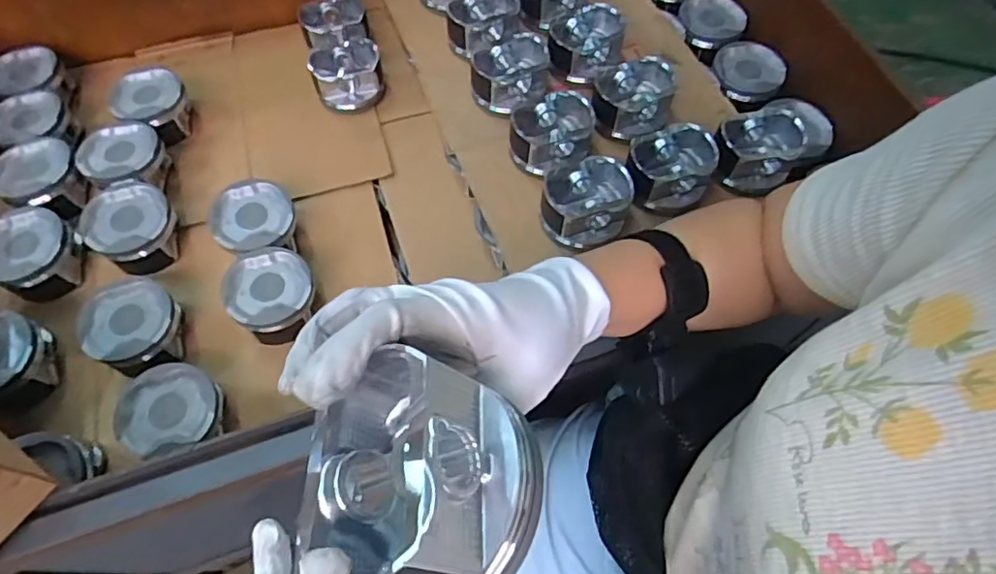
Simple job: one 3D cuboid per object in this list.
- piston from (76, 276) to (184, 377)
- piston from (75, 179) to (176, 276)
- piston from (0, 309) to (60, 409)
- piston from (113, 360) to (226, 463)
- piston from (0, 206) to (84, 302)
[{"bbox_3d":[-0.378,0.041,0.618,0.095,0.051,0.088,0,62,-1],"label":"piston"},{"bbox_3d":[-0.415,-0.068,0.676,0.096,0.051,0.088,0,62,-1],"label":"piston"},{"bbox_3d":[-0.502,0.073,0.602,0.093,0.048,0.084,34,67,15],"label":"piston"},{"bbox_3d":[-0.316,0.124,0.575,0.087,0.048,0.090,0,62,-1],"label":"piston"},{"bbox_3d":[-0.517,-0.038,0.660,0.090,0.056,0.093,0,62,-1],"label":"piston"}]

